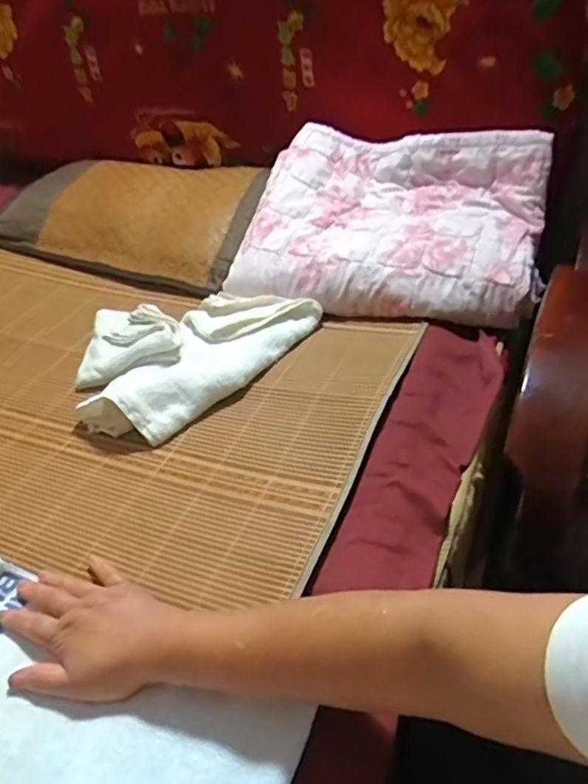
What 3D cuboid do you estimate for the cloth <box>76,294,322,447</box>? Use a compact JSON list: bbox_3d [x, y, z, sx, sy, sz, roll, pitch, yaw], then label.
[{"bbox_3d":[-0.164,-0.073,0.843,0.272,0.048,0.332,25,47,34],"label":"cloth"}]

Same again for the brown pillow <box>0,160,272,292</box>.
[{"bbox_3d":[-0.314,-0.347,1.134,0.557,0.088,0.274,14,42,24],"label":"brown pillow"}]

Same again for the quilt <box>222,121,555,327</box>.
[{"bbox_3d":[0.147,-0.285,0.910,0.446,0.114,0.349,8,58,16],"label":"quilt"}]

